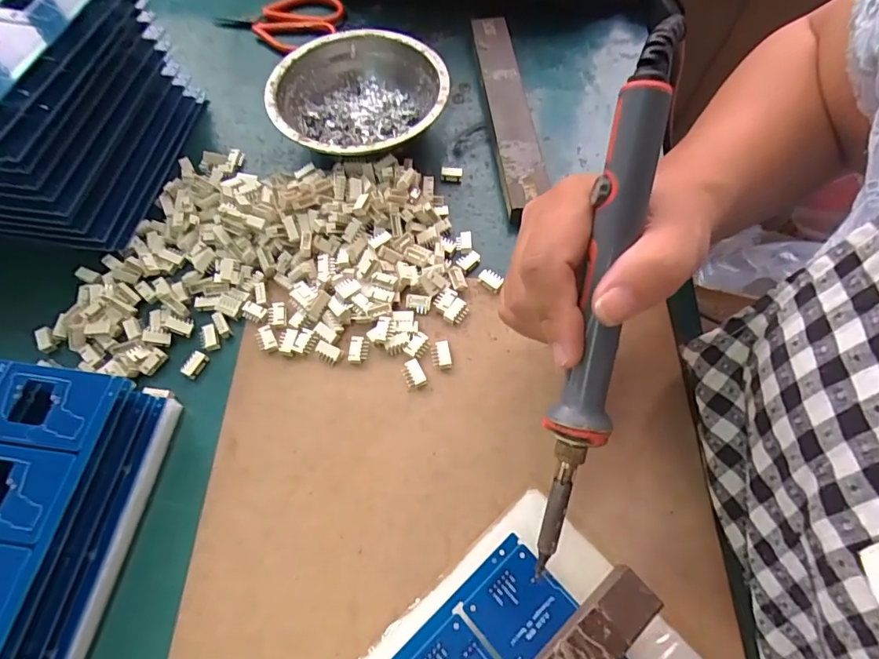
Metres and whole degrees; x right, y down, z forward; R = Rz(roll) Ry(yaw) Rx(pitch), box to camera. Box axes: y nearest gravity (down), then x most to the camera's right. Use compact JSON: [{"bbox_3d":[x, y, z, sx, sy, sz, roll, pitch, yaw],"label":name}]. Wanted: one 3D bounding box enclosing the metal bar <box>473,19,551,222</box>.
[{"bbox_3d":[0.053,-0.170,0.378,0.033,0.023,0.198,-5,64,-1],"label":"metal bar"}]

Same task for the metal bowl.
[{"bbox_3d":[-0.058,-0.166,0.365,0.124,0.041,0.119,-1,64,1],"label":"metal bowl"}]

